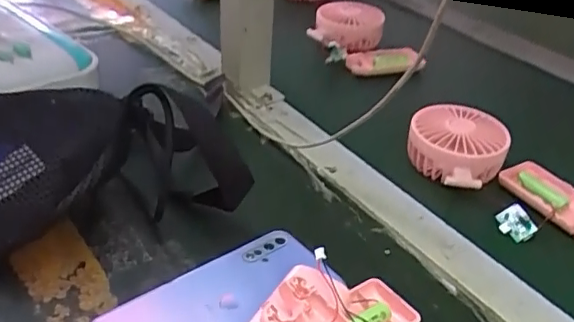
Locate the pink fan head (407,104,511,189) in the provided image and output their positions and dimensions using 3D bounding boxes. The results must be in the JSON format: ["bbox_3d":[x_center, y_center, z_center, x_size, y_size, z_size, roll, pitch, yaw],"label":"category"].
[{"bbox_3d":[0.155,-0.013,0.524,0.085,0.048,0.085,17,36,15],"label":"pink fan head"}]

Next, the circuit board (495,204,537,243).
[{"bbox_3d":[0.190,0.053,0.475,0.028,0.025,0.008,58,11,13],"label":"circuit board"}]

